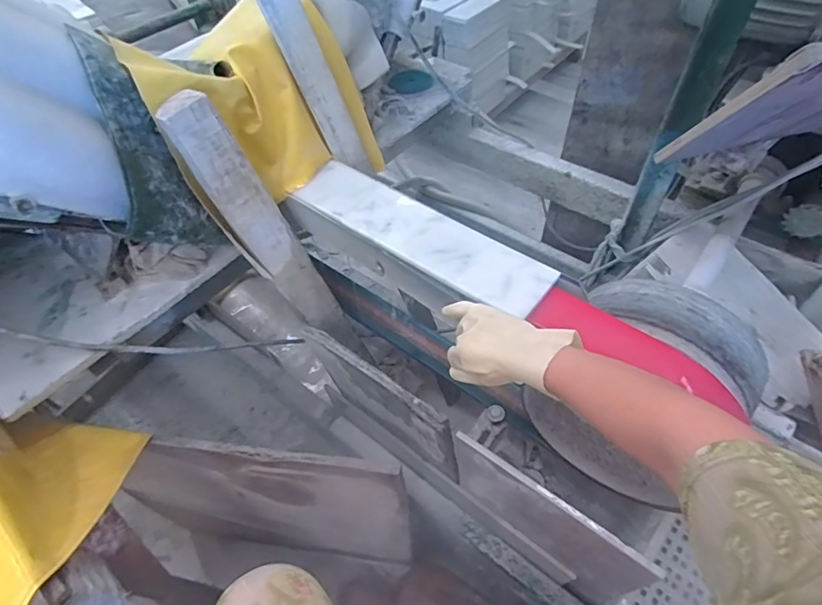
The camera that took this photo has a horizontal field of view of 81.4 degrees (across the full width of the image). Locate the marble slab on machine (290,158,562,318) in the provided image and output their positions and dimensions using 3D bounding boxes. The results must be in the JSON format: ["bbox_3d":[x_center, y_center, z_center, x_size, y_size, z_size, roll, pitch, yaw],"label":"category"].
[{"bbox_3d":[0.005,-0.104,0.683,0.406,0.017,0.107,34,60,27],"label":"marble slab on machine"}]

